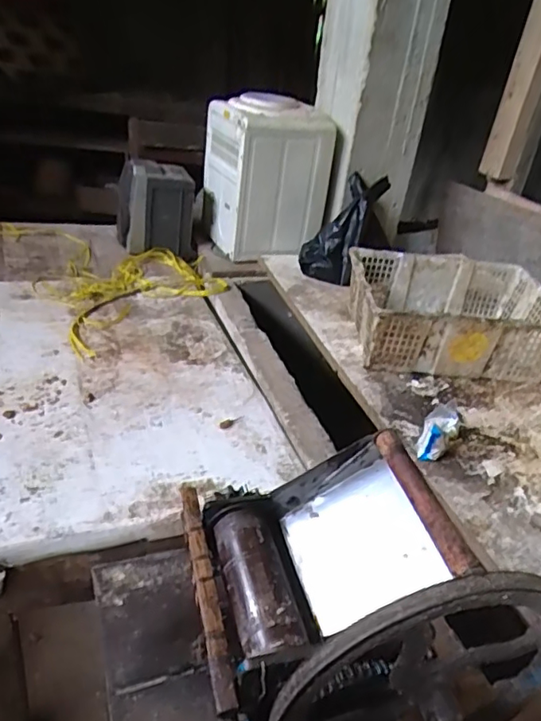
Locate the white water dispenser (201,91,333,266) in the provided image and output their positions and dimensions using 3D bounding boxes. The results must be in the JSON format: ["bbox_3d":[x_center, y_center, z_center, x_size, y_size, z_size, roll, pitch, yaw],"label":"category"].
[{"bbox_3d":[-0.020,-0.568,1.735,0.315,0.441,0.316,-5,34,-19],"label":"white water dispenser"}]

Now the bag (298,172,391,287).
[{"bbox_3d":[0.211,-0.397,1.610,0.170,0.348,0.078,27,-4,32],"label":"bag"}]

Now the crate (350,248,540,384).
[{"bbox_3d":[0.436,-0.109,1.364,0.469,0.186,0.344,6,32,-3],"label":"crate"}]

